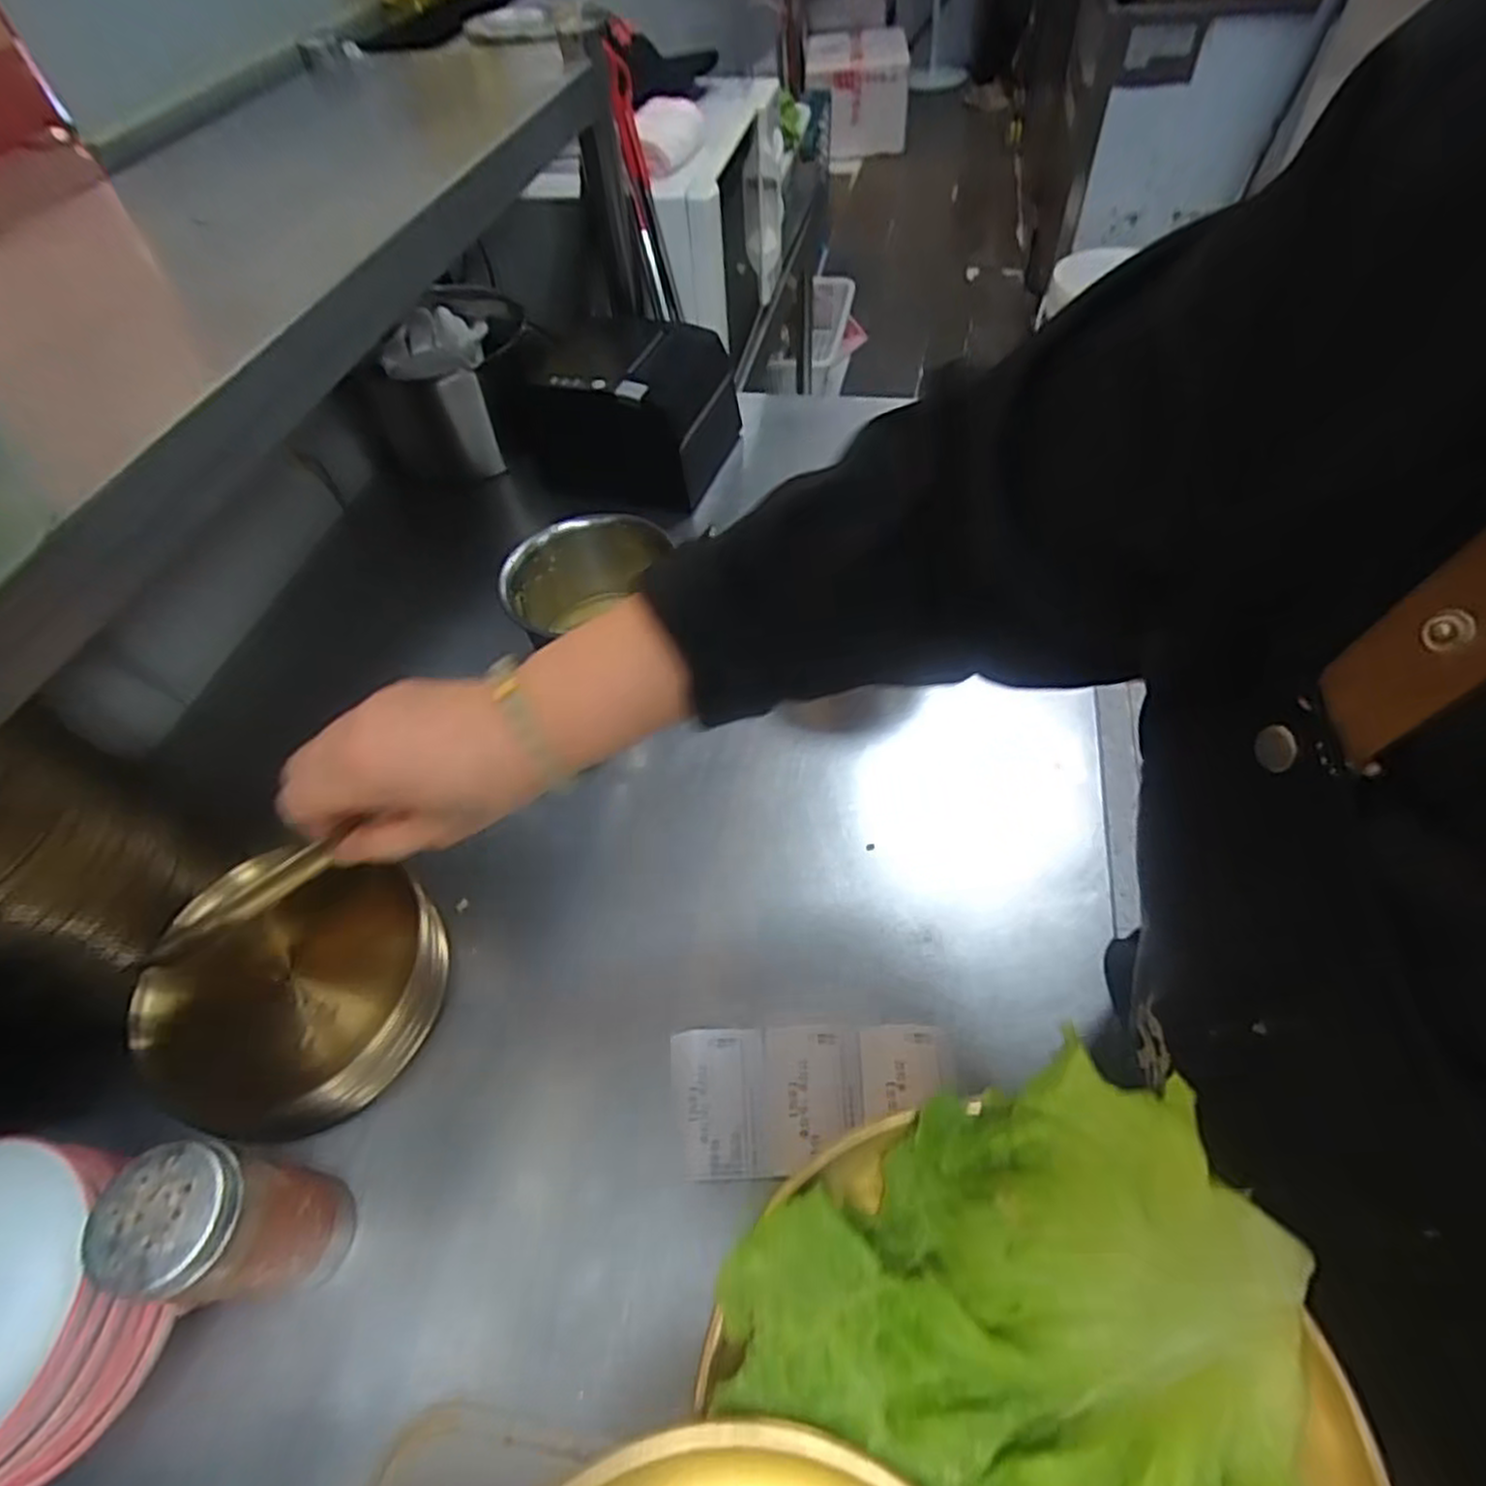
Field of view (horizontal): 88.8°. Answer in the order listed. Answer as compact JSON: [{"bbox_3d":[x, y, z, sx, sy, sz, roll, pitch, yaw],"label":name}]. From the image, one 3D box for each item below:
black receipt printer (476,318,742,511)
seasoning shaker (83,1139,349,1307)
[{"bbox_3d":[-0.137,-0.348,0.785,0.237,0.118,0.157,11,56,13],"label":"black receipt printer"},{"bbox_3d":[-0.239,0.231,0.364,0.053,0.119,0.055,-3,54,4],"label":"seasoning shaker"}]

